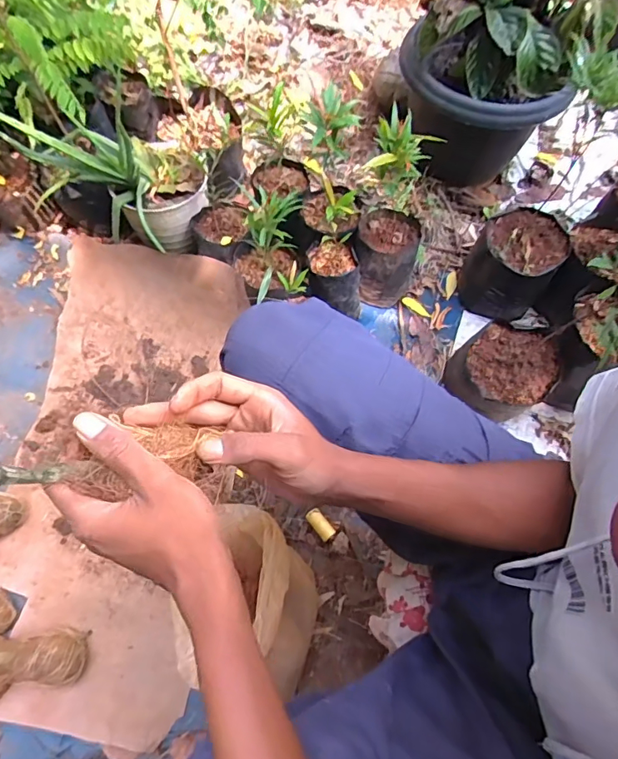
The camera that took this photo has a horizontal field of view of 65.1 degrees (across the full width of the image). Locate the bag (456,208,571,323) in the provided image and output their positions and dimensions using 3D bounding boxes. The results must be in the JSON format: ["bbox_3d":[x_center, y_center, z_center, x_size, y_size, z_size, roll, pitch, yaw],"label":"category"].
[{"bbox_3d":[0.379,-0.217,0.916,0.155,0.147,0.147,15,66,6],"label":"bag"}]

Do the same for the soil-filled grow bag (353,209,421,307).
[{"bbox_3d":[0.143,-0.229,0.927,0.120,0.135,0.123,10,65,4],"label":"soil-filled grow bag"}]

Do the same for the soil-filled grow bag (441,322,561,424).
[{"bbox_3d":[0.327,-0.009,0.836,0.156,0.116,0.148,-30,69,-14],"label":"soil-filled grow bag"}]

